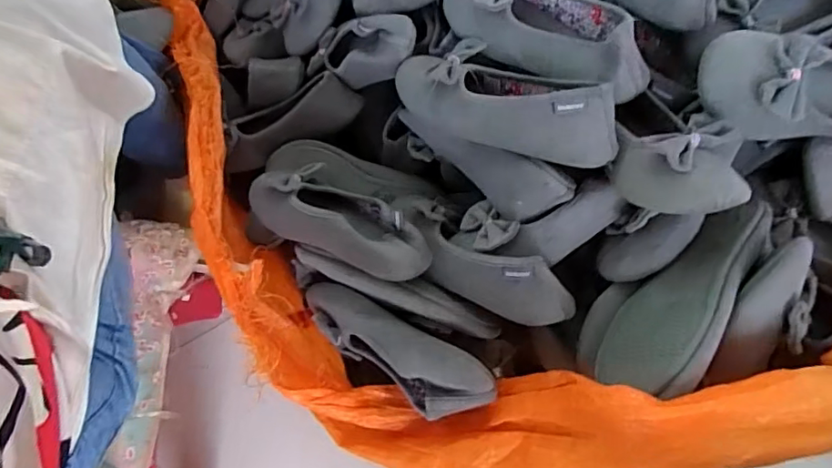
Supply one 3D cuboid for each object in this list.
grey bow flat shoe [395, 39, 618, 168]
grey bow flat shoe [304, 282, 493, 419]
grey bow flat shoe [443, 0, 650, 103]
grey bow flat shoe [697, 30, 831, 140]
[{"bbox_3d":[0.080,-0.136,0.546,0.241,0.055,0.090,25,76,27],"label":"grey bow flat shoe"},{"bbox_3d":[-0.026,0.125,0.577,0.235,0.076,0.070,23,75,31],"label":"grey bow flat shoe"},{"bbox_3d":[0.130,-0.210,0.557,0.224,0.061,0.099,38,77,27],"label":"grey bow flat shoe"},{"bbox_3d":[0.380,-0.127,0.491,0.238,0.069,0.080,6,75,1],"label":"grey bow flat shoe"}]

